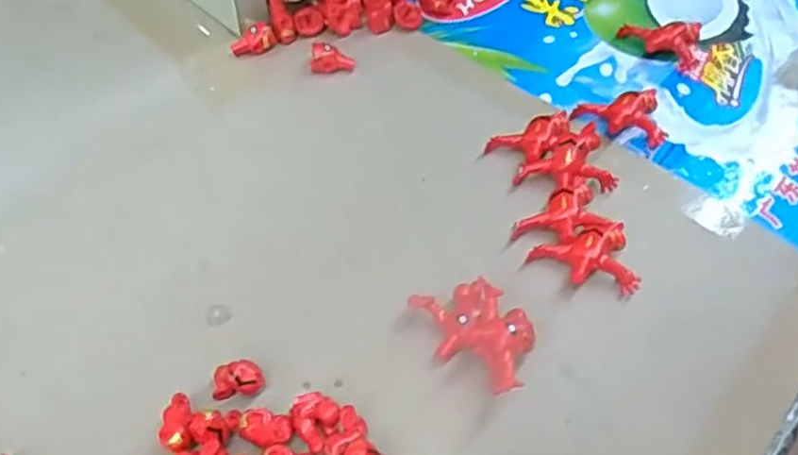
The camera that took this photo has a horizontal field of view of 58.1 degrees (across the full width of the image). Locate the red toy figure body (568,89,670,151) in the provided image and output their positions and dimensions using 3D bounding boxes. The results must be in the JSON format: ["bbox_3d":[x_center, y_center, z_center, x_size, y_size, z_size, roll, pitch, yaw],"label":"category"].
[{"bbox_3d":[0.119,-0.058,0.388,0.046,0.015,0.030,-7,56,-7],"label":"red toy figure body"}]

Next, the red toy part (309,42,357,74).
[{"bbox_3d":[-0.038,-0.097,0.411,0.025,0.014,0.012,-5,56,-5],"label":"red toy part"}]

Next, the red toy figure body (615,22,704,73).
[{"bbox_3d":[0.157,-0.112,0.429,0.050,0.015,0.026,22,58,13],"label":"red toy figure body"}]

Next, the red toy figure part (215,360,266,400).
[{"bbox_3d":[-0.066,0.062,0.296,0.020,0.012,0.012,-2,56,-3],"label":"red toy figure part"}]

